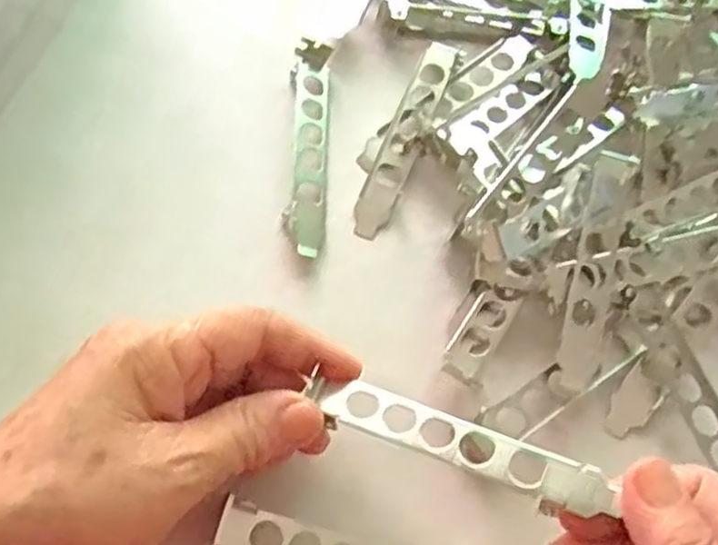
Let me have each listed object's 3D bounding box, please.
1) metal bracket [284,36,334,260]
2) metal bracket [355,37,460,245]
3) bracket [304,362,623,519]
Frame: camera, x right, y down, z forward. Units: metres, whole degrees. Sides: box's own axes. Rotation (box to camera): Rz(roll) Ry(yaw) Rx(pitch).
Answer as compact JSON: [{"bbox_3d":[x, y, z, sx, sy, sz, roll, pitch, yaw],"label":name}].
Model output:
[{"bbox_3d":[-0.025,-0.064,0.365,0.020,0.015,0.119,3,65,-3],"label":"metal bracket"},{"bbox_3d":[0.024,-0.070,0.372,0.019,0.010,0.117,21,65,5],"label":"metal bracket"},{"bbox_3d":[0.035,0.064,0.274,0.118,0.007,0.020,18,66,18],"label":"bracket"}]

